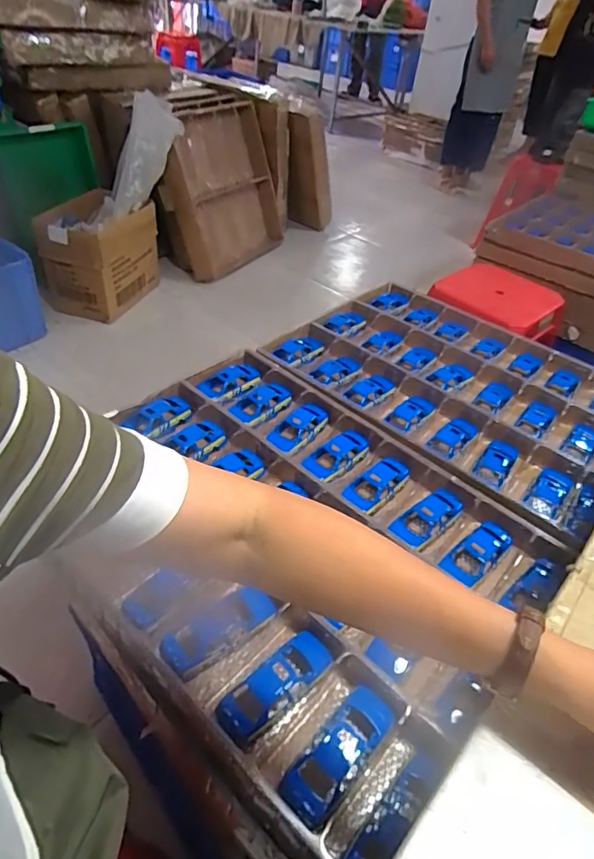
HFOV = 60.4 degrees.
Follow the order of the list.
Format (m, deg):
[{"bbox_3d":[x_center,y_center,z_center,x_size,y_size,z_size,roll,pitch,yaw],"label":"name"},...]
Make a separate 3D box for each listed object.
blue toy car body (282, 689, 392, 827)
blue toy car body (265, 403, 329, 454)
[{"bbox_3d":[0.038,0.305,0.478,0.044,0.033,0.127,34,48,27],"label":"blue toy car body"},{"bbox_3d":[0.002,-0.005,0.814,0.053,0.032,0.096,32,48,26],"label":"blue toy car body"}]

